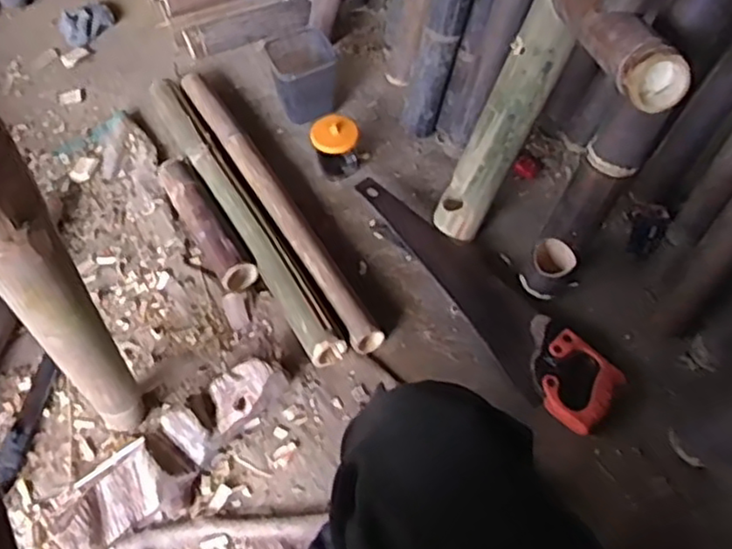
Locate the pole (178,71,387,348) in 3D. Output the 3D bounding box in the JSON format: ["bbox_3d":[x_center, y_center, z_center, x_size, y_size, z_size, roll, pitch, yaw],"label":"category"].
[{"bbox_3d":[-0.156,-0.132,1.117,0.052,0.044,0.649,-26,58,-17],"label":"pole"}]

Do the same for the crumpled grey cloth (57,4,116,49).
[{"bbox_3d":[-0.584,-0.526,1.427,0.114,0.041,0.090,-22,57,-15],"label":"crumpled grey cloth"}]

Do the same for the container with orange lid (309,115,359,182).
[{"bbox_3d":[-0.052,-0.214,1.152,0.076,0.092,0.073,0,54,0],"label":"container with orange lid"}]

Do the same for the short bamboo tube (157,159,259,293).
[{"bbox_3d":[-0.265,-0.091,1.094,0.052,0.054,0.289,-28,58,-19],"label":"short bamboo tube"}]

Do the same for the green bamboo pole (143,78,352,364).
[{"bbox_3d":[-0.214,-0.116,1.114,0.060,0.045,0.650,-26,58,-18],"label":"green bamboo pole"}]

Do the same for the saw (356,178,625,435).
[{"bbox_3d":[0.157,0.021,1.011,0.126,0.035,0.510,-34,61,-22],"label":"saw"}]

